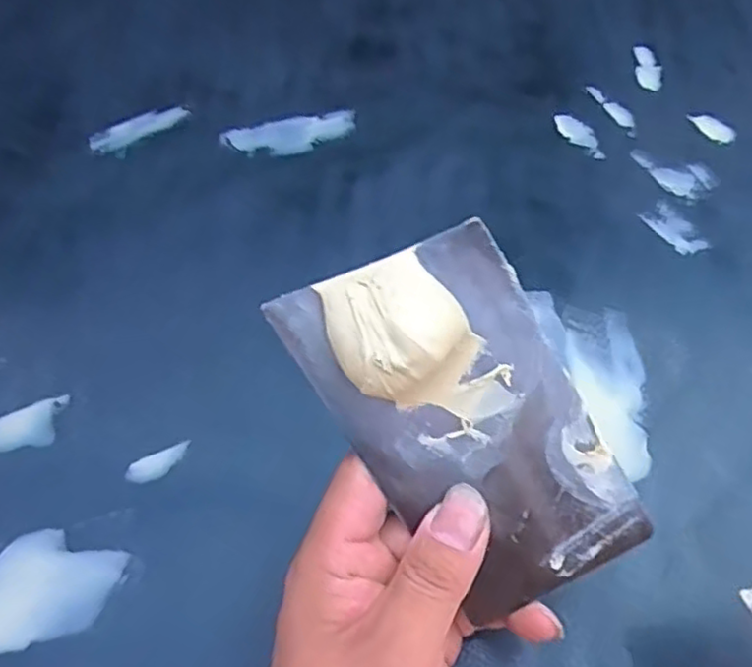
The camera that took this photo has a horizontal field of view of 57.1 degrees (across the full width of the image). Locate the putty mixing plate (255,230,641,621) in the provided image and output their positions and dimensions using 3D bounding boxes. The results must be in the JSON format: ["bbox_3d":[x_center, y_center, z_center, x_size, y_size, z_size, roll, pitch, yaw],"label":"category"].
[{"bbox_3d":[0.032,0.034,0.224,0.072,0.017,0.132,-30,103,6],"label":"putty mixing plate"}]

